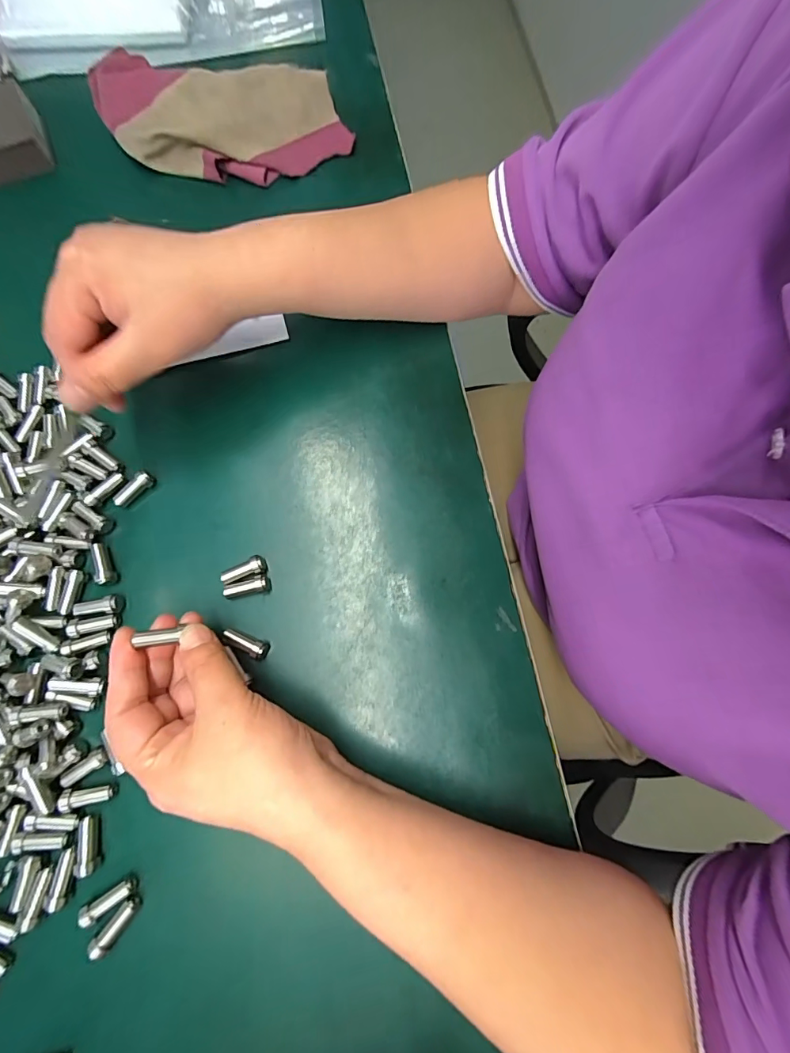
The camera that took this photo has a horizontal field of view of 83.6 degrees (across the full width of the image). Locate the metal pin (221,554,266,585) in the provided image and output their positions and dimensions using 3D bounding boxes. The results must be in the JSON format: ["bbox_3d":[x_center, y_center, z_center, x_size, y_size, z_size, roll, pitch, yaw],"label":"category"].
[{"bbox_3d":[-0.093,0.027,0.272,0.028,0.010,0.011,-17,77,-5],"label":"metal pin"}]

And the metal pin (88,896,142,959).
[{"bbox_3d":[-0.144,0.205,0.226,0.009,0.006,0.027,37,78,8],"label":"metal pin"}]

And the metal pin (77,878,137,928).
[{"bbox_3d":[-0.150,0.195,0.230,0.026,0.009,0.008,-33,79,-8],"label":"metal pin"}]

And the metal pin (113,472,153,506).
[{"bbox_3d":[-0.168,-0.024,0.283,0.026,0.010,0.009,-39,80,-9],"label":"metal pin"}]

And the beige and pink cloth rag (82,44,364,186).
[{"bbox_3d":[-0.131,-0.315,0.337,0.185,0.034,0.078,5,76,0],"label":"beige and pink cloth rag"}]

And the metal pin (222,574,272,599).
[{"bbox_3d":[-0.090,0.037,0.270,0.029,0.010,0.010,-10,76,-3],"label":"metal pin"}]

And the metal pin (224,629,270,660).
[{"bbox_3d":[-0.088,0.070,0.261,0.028,0.013,0.009,22,77,5],"label":"metal pin"}]

